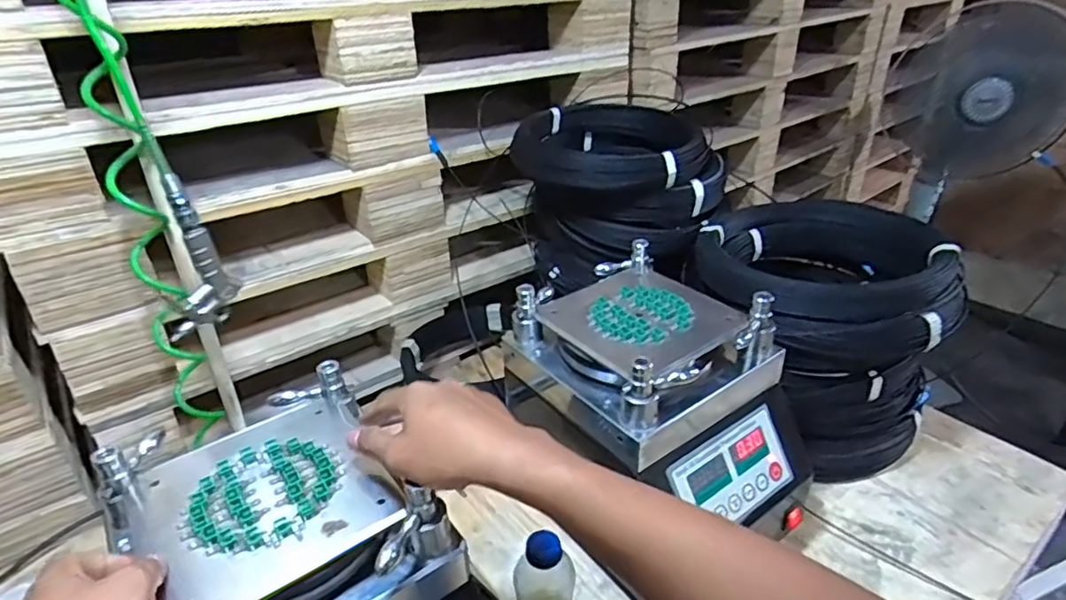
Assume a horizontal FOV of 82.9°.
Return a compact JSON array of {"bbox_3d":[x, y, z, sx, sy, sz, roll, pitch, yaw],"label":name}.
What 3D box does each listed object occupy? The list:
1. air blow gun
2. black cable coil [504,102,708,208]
[{"bbox_3d":[-0.382,-0.049,0.664,0.026,0.169,0.079,25,40,37],"label":"air blow gun"},{"bbox_3d":[0.126,-0.240,0.969,0.286,0.078,0.285,-2,31,1],"label":"black cable coil"}]

